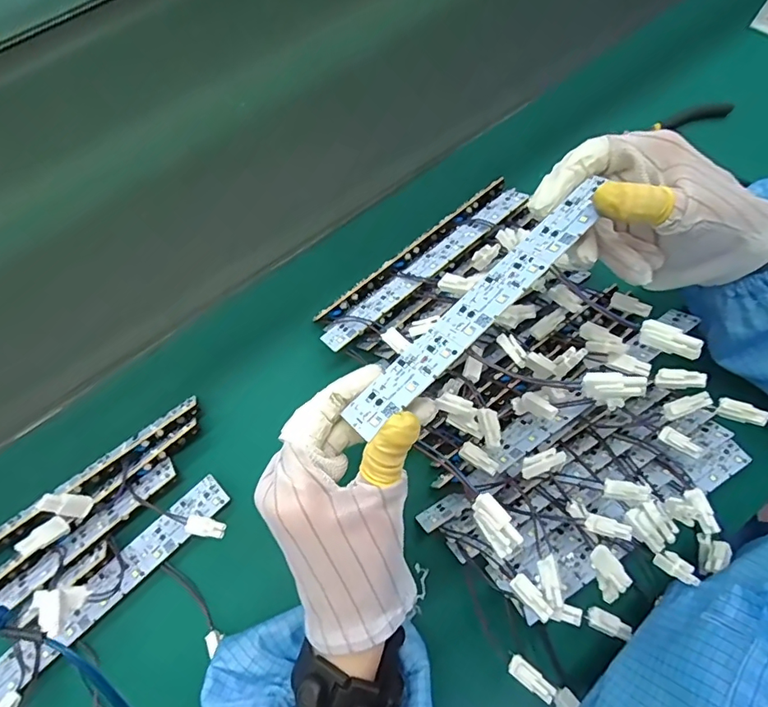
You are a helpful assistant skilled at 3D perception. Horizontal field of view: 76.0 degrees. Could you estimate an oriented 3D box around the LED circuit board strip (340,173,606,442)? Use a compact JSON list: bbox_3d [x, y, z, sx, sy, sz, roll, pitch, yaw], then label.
[{"bbox_3d":[0.051,-0.027,0.250,0.178,0.004,0.023,-44,53,-11],"label":"LED circuit board strip"}]

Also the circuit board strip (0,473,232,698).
[{"bbox_3d":[-0.178,0.149,0.311,0.180,0.011,0.026,-42,74,-14],"label":"circuit board strip"}]

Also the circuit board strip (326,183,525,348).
[{"bbox_3d":[0.032,-0.067,0.370,0.189,0.006,0.030,-40,43,-12],"label":"circuit board strip"}]

